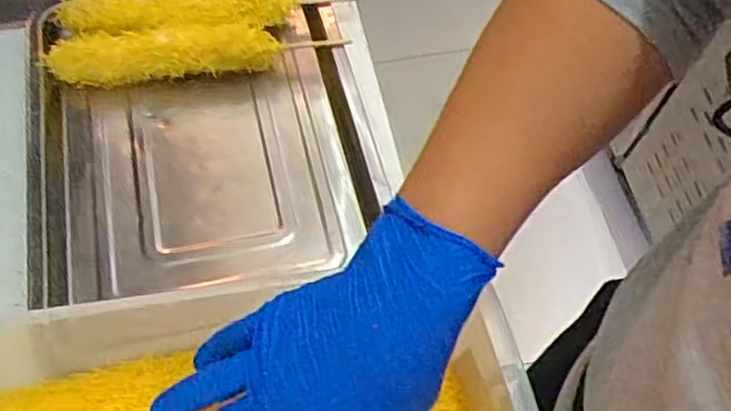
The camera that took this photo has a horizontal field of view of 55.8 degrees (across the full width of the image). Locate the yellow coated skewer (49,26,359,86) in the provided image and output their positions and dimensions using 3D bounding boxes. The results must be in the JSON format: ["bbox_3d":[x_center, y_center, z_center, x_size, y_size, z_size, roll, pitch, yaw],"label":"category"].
[{"bbox_3d":[-0.138,-0.128,0.566,0.233,0.045,0.041,-8,61,-7],"label":"yellow coated skewer"}]

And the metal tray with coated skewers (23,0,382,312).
[{"bbox_3d":[-0.130,-0.062,0.539,0.255,0.061,0.272,-9,61,-8],"label":"metal tray with coated skewers"}]

